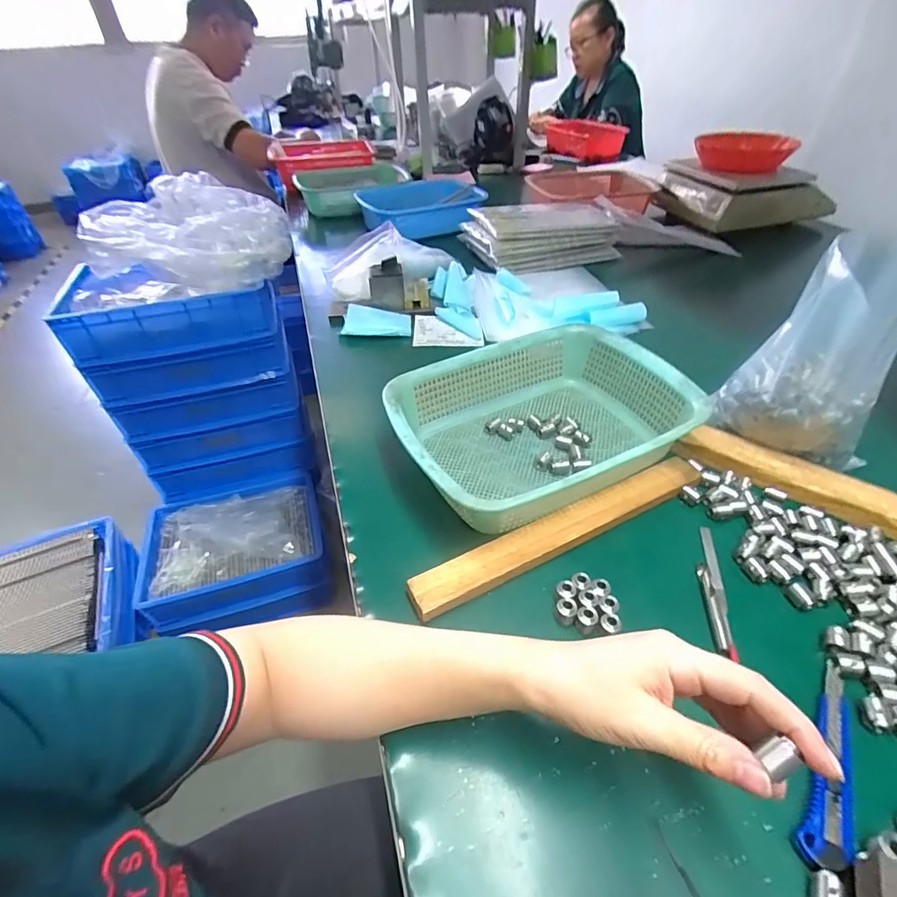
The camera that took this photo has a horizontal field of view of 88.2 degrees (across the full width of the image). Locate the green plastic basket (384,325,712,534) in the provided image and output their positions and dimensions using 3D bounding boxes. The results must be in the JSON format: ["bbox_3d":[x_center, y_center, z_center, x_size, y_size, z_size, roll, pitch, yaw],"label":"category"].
[{"bbox_3d":[0.096,-0.029,0.498,0.293,0.066,0.219,-18,46,-16],"label":"green plastic basket"}]

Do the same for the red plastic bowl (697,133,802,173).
[{"bbox_3d":[0.676,-0.677,1.054,0.186,0.055,0.186,25,50,27],"label":"red plastic bowl"}]

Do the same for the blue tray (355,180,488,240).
[{"bbox_3d":[-0.068,-0.580,1.130,0.287,0.080,0.202,-11,43,-9],"label":"blue tray"}]

